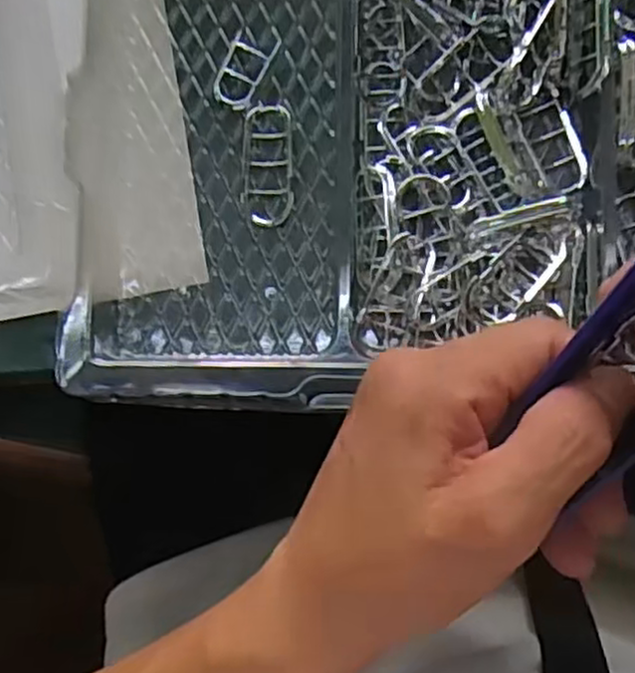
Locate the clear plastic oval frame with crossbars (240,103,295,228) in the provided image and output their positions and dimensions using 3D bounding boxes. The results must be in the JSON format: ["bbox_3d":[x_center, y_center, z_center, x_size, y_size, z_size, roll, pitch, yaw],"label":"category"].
[{"bbox_3d":[-0.022,-0.076,0.318,0.022,0.005,0.055,1,87,6],"label":"clear plastic oval frame with crossbars"}]

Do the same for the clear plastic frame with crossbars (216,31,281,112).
[{"bbox_3d":[-0.033,-0.119,0.325,0.020,0.004,0.036,21,89,6],"label":"clear plastic frame with crossbars"}]

